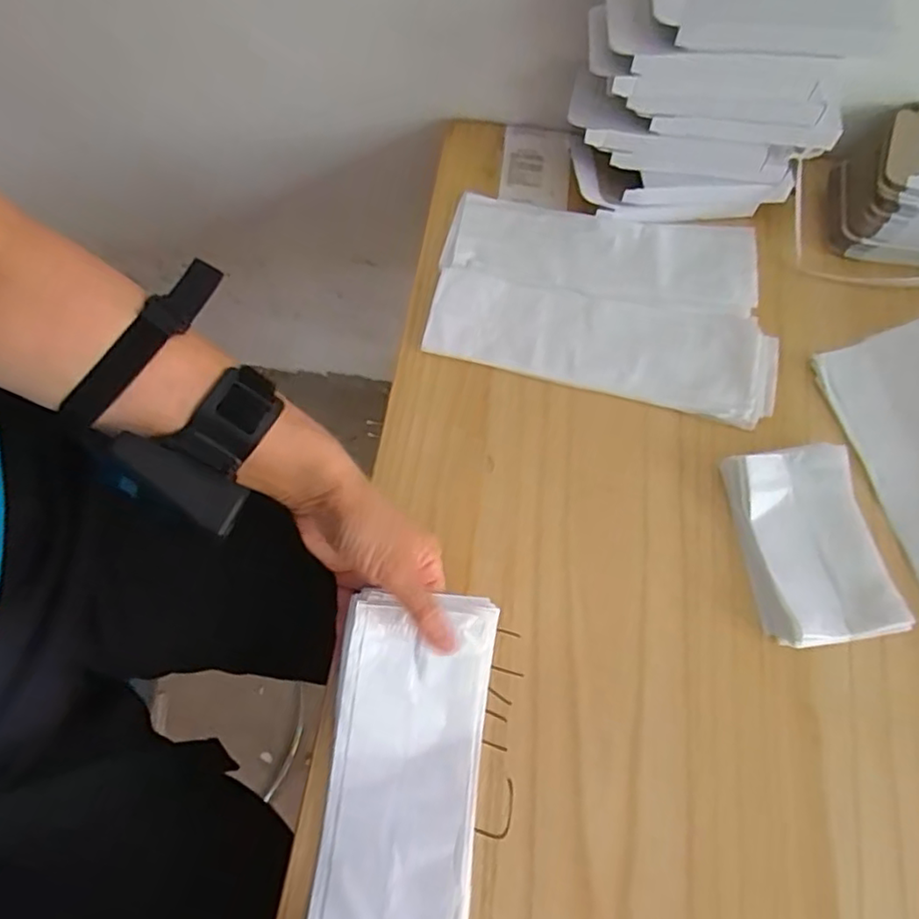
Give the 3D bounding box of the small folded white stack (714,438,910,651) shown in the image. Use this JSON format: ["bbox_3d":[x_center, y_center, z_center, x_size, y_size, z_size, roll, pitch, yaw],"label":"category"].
[{"bbox_3d":[0.234,0.055,0.425,0.082,0.016,0.128,-6,66,0],"label":"small folded white stack"}]

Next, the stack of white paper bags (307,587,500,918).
[{"bbox_3d":[-0.034,0.200,0.350,0.088,0.033,0.240,3,67,4],"label":"stack of white paper bags"}]

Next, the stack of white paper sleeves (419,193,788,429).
[{"bbox_3d":[0.116,-0.133,0.510,0.268,0.016,0.168,14,68,9],"label":"stack of white paper sleeves"}]

